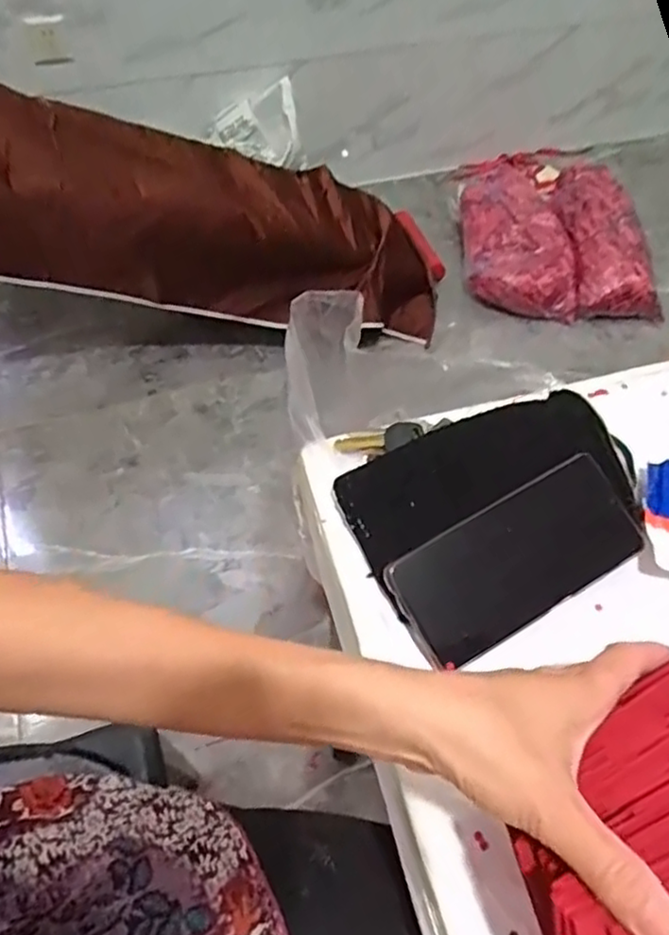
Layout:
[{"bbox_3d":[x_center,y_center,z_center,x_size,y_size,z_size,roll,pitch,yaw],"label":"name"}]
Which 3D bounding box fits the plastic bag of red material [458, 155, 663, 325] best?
[{"bbox_3d":[0.563,-0.656,1.793,0.439,0.154,0.599,-4,58,-6],"label":"plastic bag of red material"}]

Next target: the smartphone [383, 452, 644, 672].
[{"bbox_3d":[0.119,0.061,0.438,0.164,0.006,0.077,-28,85,-10],"label":"smartphone"}]

